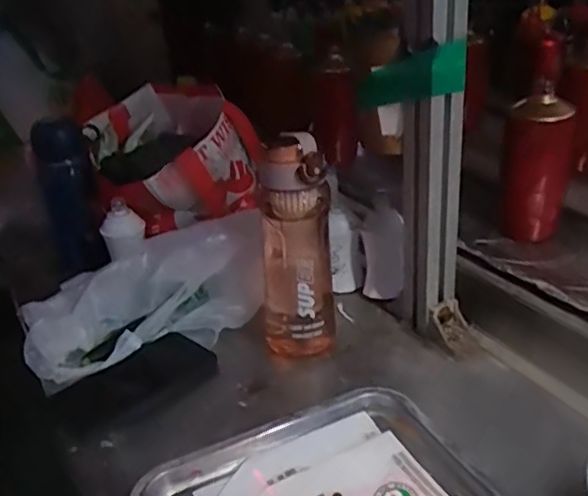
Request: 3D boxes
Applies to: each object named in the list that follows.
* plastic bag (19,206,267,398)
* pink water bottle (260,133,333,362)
[{"bbox_3d":[-0.154,0.066,0.674,0.269,0.104,0.120,-23,31,-7],"label":"plastic bag"},{"bbox_3d":[0.001,0.006,0.634,0.076,0.229,0.065,-5,27,-1],"label":"pink water bottle"}]

